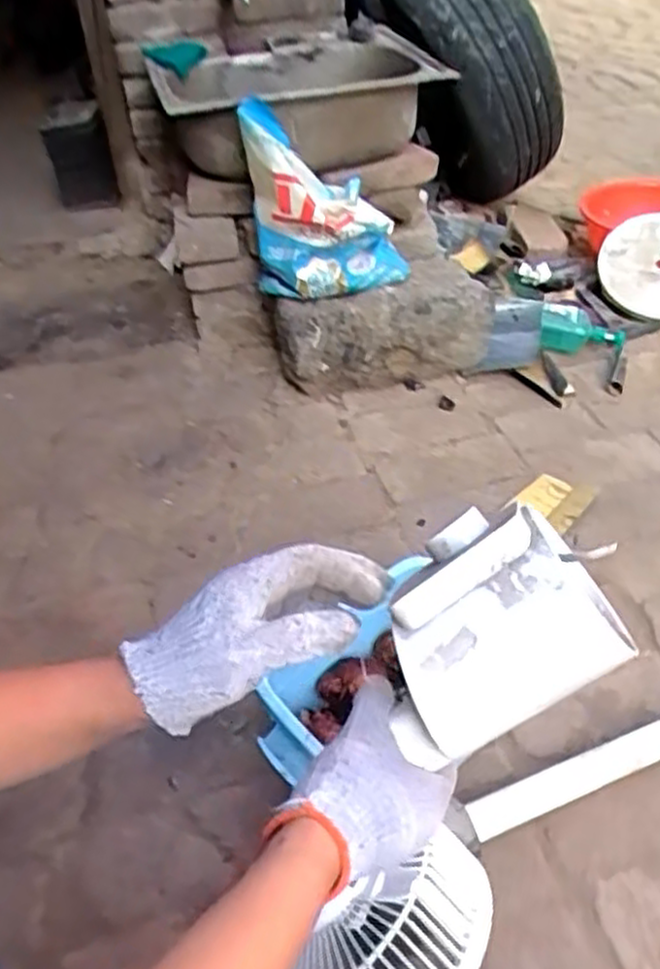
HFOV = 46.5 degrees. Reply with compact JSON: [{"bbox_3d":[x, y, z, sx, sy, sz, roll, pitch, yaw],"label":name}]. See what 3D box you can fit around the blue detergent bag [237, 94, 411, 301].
[{"bbox_3d":[-0.016,-0.507,1.402,0.290,0.283,0.172,9,42,16],"label":"blue detergent bag"}]

